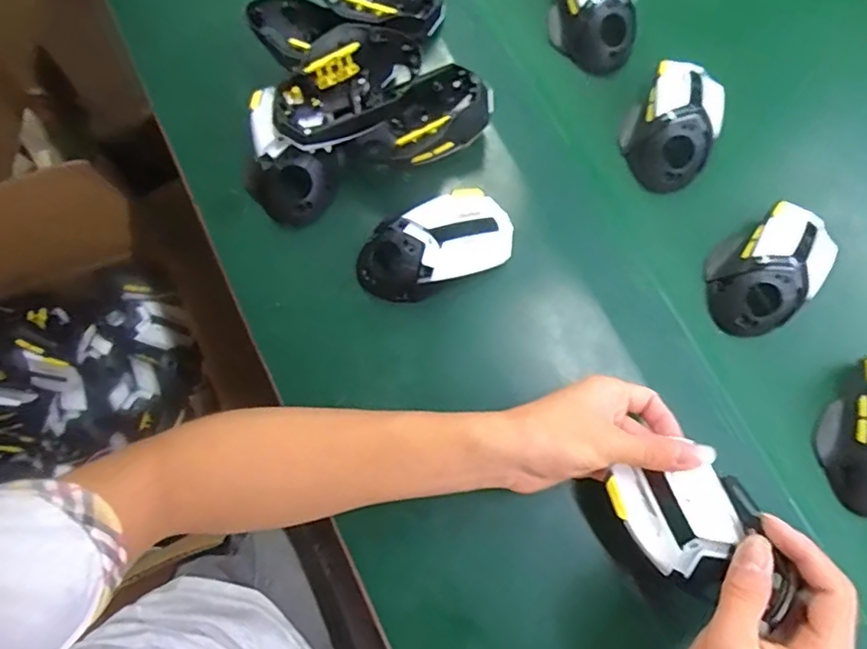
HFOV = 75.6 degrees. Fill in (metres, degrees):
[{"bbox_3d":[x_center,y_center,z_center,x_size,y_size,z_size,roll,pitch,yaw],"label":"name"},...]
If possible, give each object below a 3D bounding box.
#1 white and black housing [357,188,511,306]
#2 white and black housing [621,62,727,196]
[{"bbox_3d":[-0.002,-0.061,0.435,0.115,0.037,0.069,-16,76,-6],"label":"white and black housing"},{"bbox_3d":[0.201,-0.169,0.464,0.069,0.033,0.111,25,76,5],"label":"white and black housing"}]

